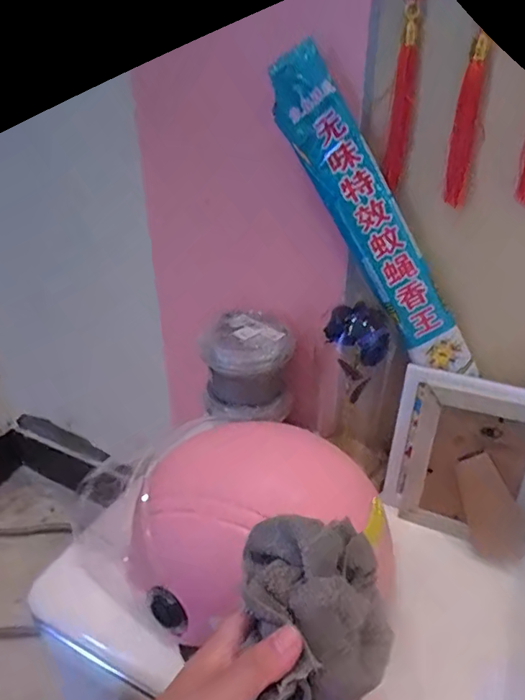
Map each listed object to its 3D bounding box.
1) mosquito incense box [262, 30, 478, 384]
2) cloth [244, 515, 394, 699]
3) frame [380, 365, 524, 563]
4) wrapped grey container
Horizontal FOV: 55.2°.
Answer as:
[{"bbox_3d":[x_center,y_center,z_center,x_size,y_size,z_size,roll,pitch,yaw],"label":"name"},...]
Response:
[{"bbox_3d":[0.108,-0.119,0.498,0.060,0.344,0.025,-23,15,35],"label":"mosquito incense box"},{"bbox_3d":[0.034,0.148,0.300,0.085,0.054,0.099,-2,30,-3],"label":"cloth"},{"bbox_3d":[0.221,0.118,0.518,0.172,0.172,0.028,15,20,21],"label":"frame"},{"bbox_3d":[-0.019,0.020,0.609,0.102,0.104,0.103,-2,30,-3],"label":"wrapped grey container"}]

